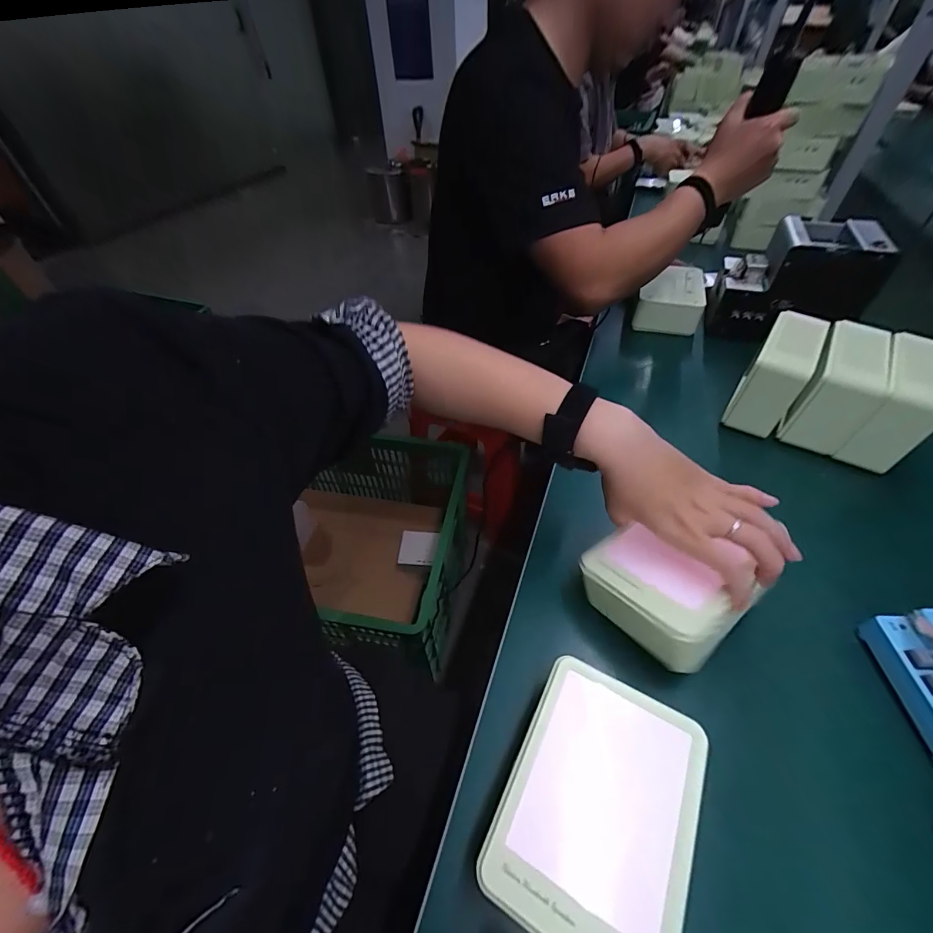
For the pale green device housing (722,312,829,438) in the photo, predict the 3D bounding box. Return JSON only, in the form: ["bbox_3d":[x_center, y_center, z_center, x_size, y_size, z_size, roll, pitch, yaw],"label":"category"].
[{"bbox_3d":[0.389,-0.117,0.501,0.060,0.099,0.132,31,55,25],"label":"pale green device housing"}]

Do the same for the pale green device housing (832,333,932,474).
[{"bbox_3d":[0.487,-0.071,0.460,0.060,0.110,0.136,29,54,24],"label":"pale green device housing"}]

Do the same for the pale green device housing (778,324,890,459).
[{"bbox_3d":[0.439,-0.092,0.483,0.068,0.108,0.136,31,55,26],"label":"pale green device housing"}]

